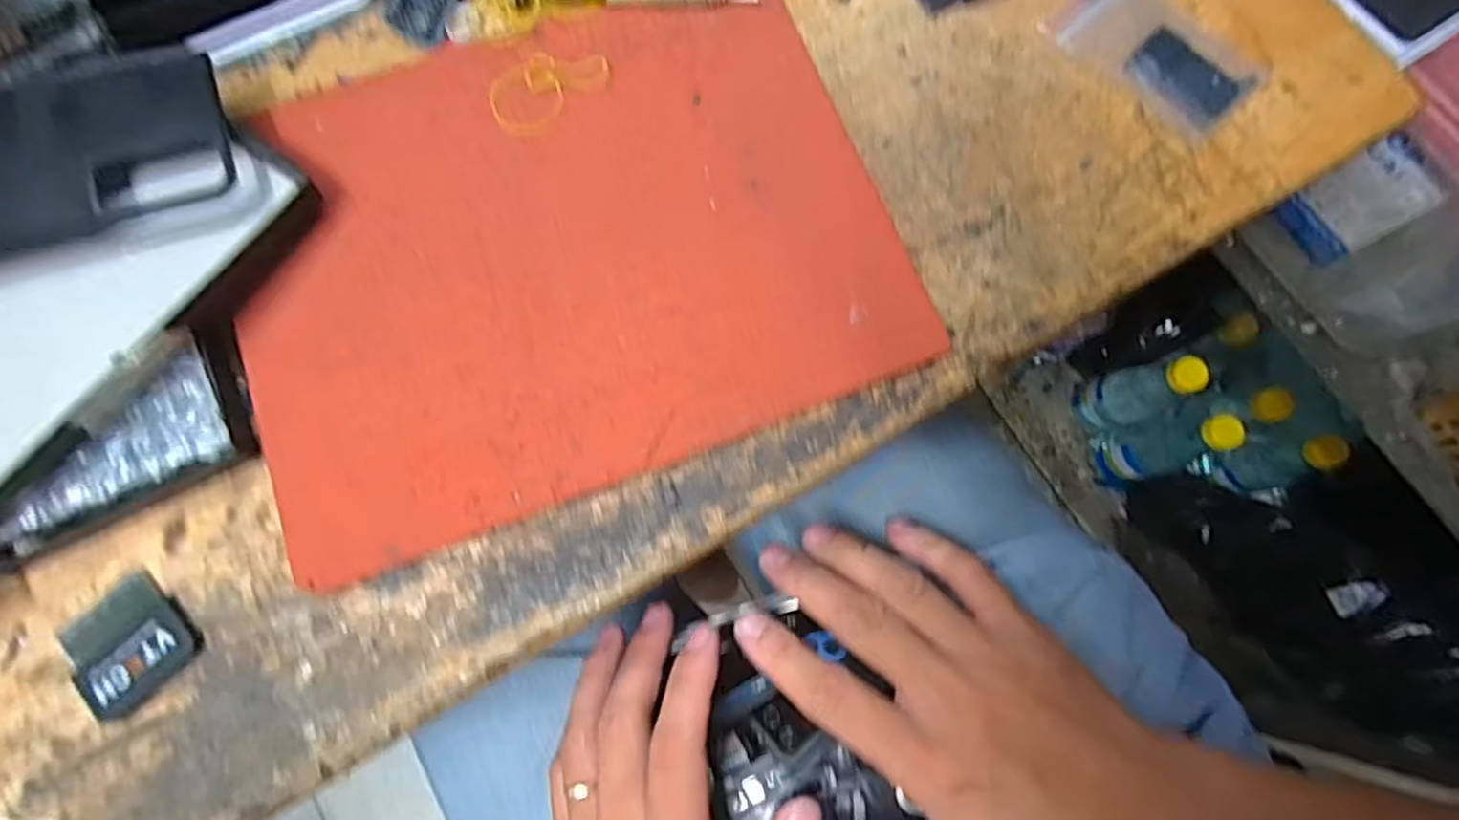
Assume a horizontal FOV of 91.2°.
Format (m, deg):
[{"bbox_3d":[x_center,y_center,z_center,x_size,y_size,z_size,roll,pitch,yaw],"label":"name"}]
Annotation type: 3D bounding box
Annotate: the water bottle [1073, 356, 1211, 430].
[{"bbox_3d":[0.445,-0.024,0.776,0.058,0.184,0.063,-23,78,-4],"label":"water bottle"}]

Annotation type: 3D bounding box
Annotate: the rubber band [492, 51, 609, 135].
[{"bbox_3d":[-0.075,-0.134,0.292,0.049,0.004,0.029,-37,79,-7],"label":"rubber band"}]

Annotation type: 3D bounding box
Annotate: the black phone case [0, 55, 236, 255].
[{"bbox_3d":[-0.253,-0.086,0.252,0.140,0.012,0.065,-24,85,-14],"label":"black phone case"}]

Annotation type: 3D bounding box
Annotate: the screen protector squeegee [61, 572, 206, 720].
[{"bbox_3d":[-0.210,0.081,0.249,0.040,0.004,0.038,-43,80,-8],"label":"screen protector squeegee"}]

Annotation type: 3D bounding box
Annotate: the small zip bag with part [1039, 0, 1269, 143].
[{"bbox_3d":[0.176,-0.149,0.293,0.047,0.007,0.080,-43,80,-8],"label":"small zip bag with part"}]

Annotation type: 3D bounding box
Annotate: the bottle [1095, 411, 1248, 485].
[{"bbox_3d":[0.468,0.033,0.759,0.073,0.192,0.061,-18,77,-3],"label":"bottle"}]

